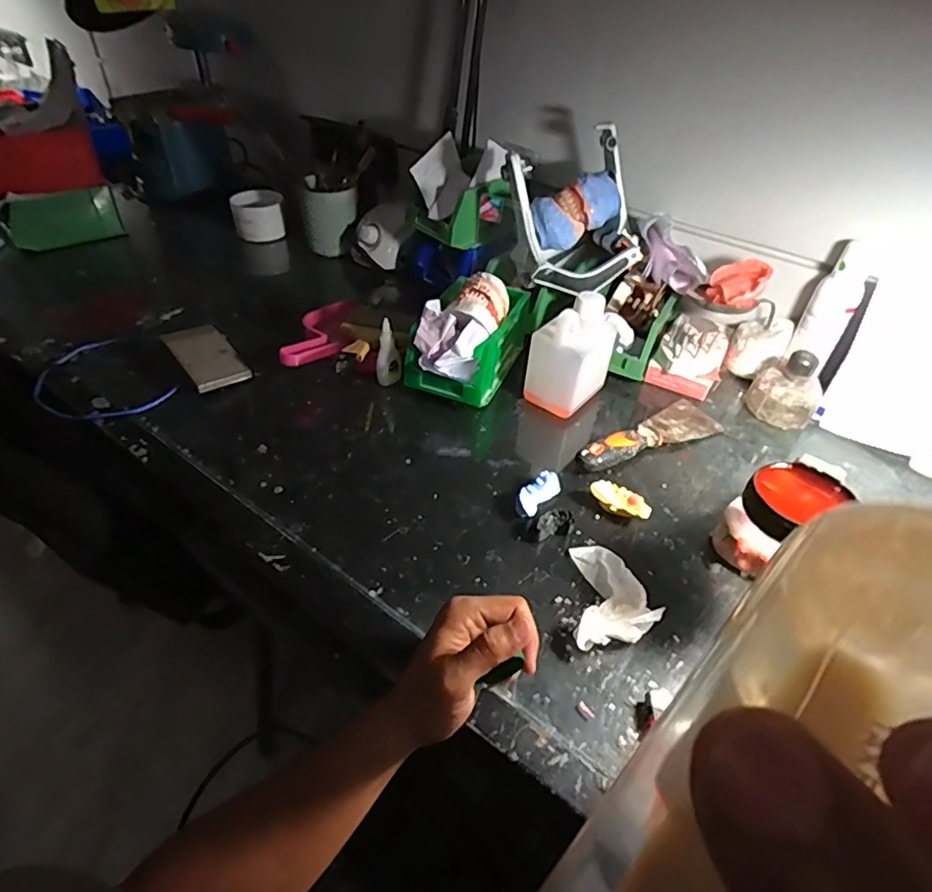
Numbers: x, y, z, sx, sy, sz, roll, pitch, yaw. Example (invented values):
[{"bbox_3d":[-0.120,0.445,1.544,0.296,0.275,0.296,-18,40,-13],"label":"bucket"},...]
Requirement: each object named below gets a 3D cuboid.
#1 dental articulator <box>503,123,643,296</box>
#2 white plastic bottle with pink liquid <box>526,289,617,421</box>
[{"bbox_3d":[0.138,-0.295,0.746,0.145,0.198,0.135,-18,26,-2],"label":"dental articulator"},{"bbox_3d":[0.126,-0.112,0.669,0.068,0.111,0.095,31,50,26],"label":"white plastic bottle with pink liquid"}]

